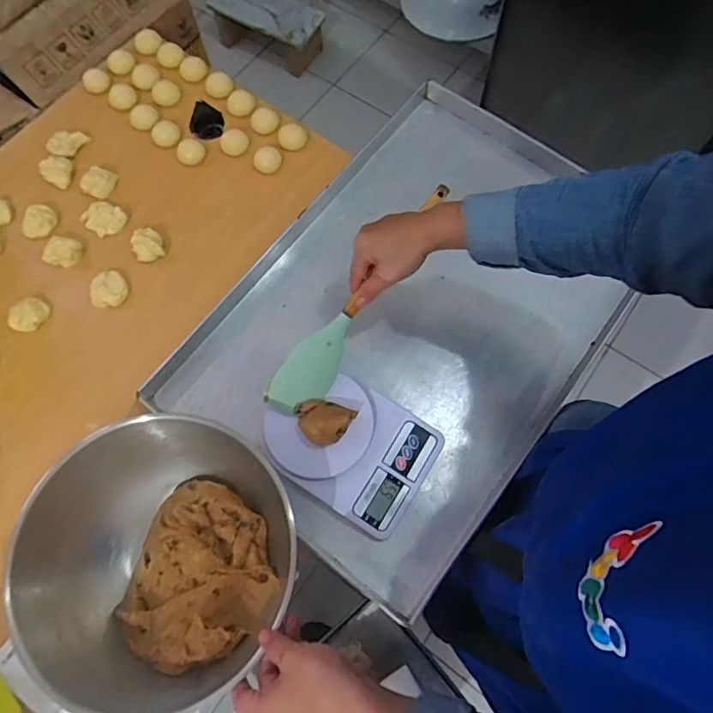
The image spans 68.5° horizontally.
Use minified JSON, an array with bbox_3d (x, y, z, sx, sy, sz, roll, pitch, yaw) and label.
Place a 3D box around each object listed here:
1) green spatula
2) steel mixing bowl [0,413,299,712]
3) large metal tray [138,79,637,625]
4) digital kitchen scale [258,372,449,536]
[{"bbox_3d":[0.007,-0.062,0.587,0.052,0.026,0.305,37,92,13],"label":"green spatula"},{"bbox_3d":[-0.193,0.199,0.523,0.248,0.093,0.253,-1,70,2],"label":"steel mixing bowl"},{"bbox_3d":[0.077,-0.057,0.671,0.410,0.060,0.588,36,75,13],"label":"large metal tray"},{"bbox_3d":[-0.012,0.098,0.601,0.194,0.038,0.139,31,74,12],"label":"digital kitchen scale"}]

